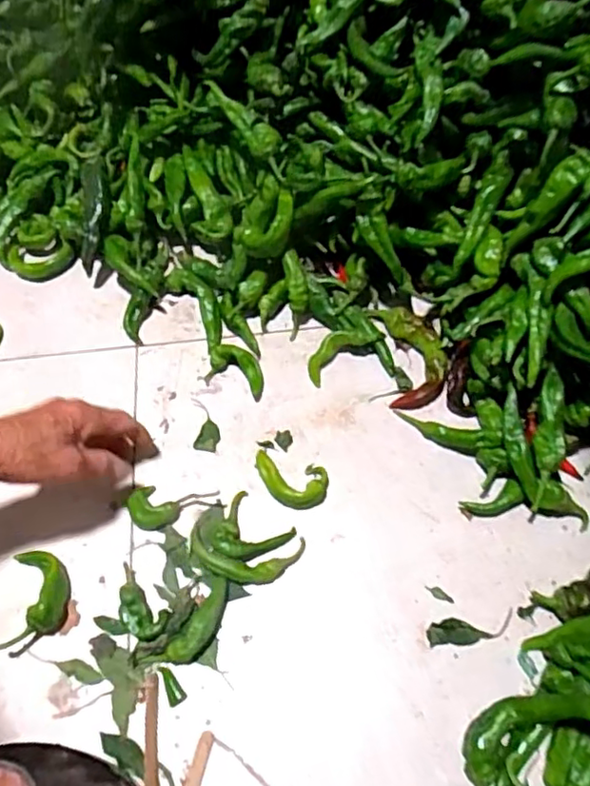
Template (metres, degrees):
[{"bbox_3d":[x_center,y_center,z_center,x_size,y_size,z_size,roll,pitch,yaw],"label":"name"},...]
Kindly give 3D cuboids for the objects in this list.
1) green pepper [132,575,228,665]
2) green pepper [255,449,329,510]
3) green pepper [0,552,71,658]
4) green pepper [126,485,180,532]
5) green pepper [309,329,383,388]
[{"bbox_3d":[-0.083,0.189,0.482,0.033,0.018,0.087,35,68,19],"label":"green pepper"},{"bbox_3d":[-0.005,0.078,0.540,0.069,0.019,0.044,12,62,9],"label":"green pepper"},{"bbox_3d":[-0.211,0.170,0.496,0.052,0.024,0.078,-6,61,-1],"label":"green pepper"},{"bbox_3d":[-0.127,0.103,0.532,0.046,0.019,0.035,31,67,18],"label":"green pepper"},{"bbox_3d":[0.046,-0.042,0.594,0.081,0.023,0.030,-32,63,7],"label":"green pepper"}]

